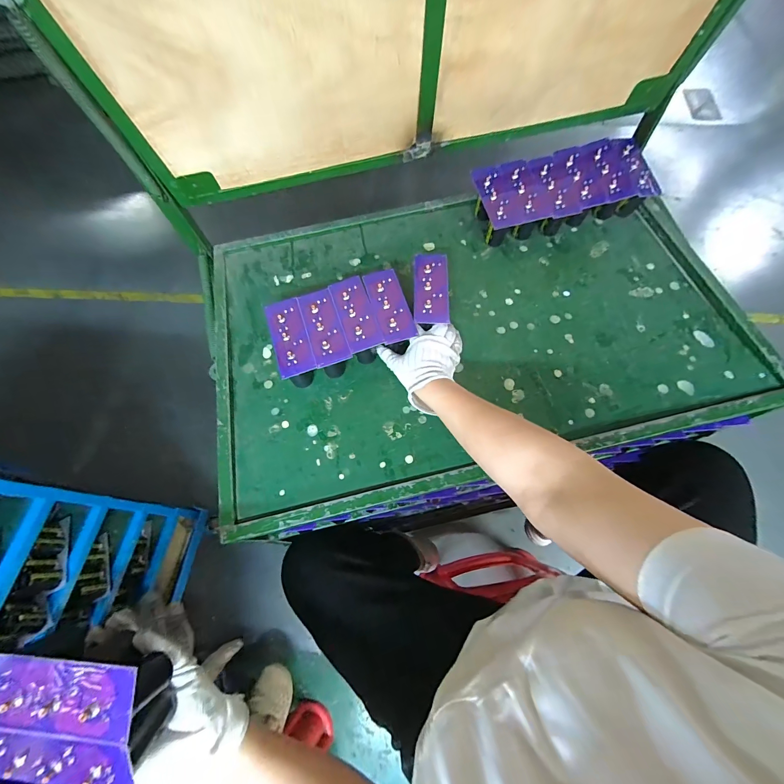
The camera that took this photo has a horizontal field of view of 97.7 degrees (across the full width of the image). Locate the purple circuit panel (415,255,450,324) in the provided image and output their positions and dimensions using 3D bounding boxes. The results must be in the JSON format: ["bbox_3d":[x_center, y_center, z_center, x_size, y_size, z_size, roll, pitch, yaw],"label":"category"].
[{"bbox_3d":[0.064,-0.170,0.549,0.054,0.011,0.130,1,68,4],"label":"purple circuit panel"}]

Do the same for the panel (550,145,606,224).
[{"bbox_3d":[0.344,-0.394,0.629,0.058,0.013,0.128,-19,78,-5],"label":"panel"}]

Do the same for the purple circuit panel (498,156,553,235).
[{"bbox_3d":[0.238,-0.364,0.616,0.059,0.007,0.131,-15,74,-5],"label":"purple circuit panel"}]

